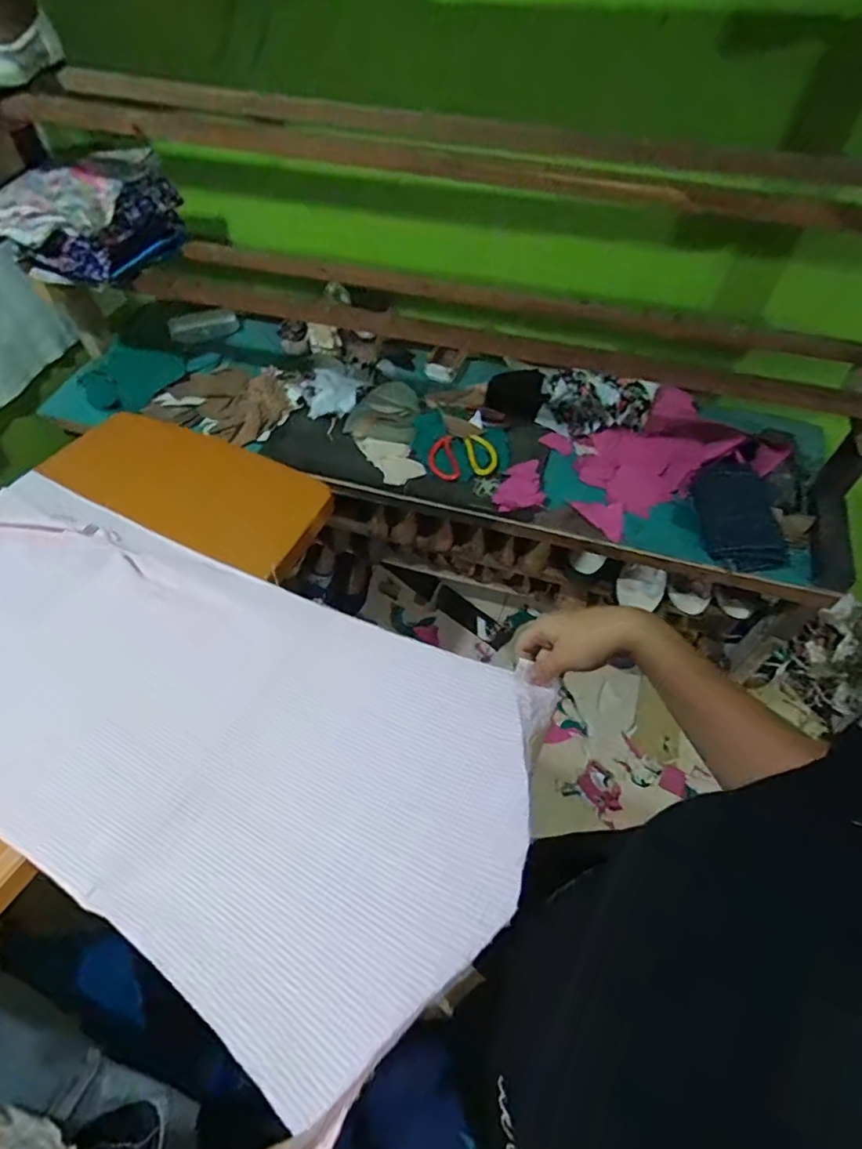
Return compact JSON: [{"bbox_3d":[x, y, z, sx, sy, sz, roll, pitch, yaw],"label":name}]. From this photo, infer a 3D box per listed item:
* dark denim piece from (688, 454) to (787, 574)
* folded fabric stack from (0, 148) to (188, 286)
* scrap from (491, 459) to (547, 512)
[{"bbox_3d":[0.536,-0.105,0.970,0.137,0.034,0.212,3,54,2],"label":"dark denim piece"},{"bbox_3d":[-0.603,-0.627,0.984,0.225,0.139,0.253,15,55,11],"label":"folded fabric stack"},{"bbox_3d":[0.160,-0.166,1.021,0.092,0.015,0.136,4,54,3],"label":"scrap"}]

